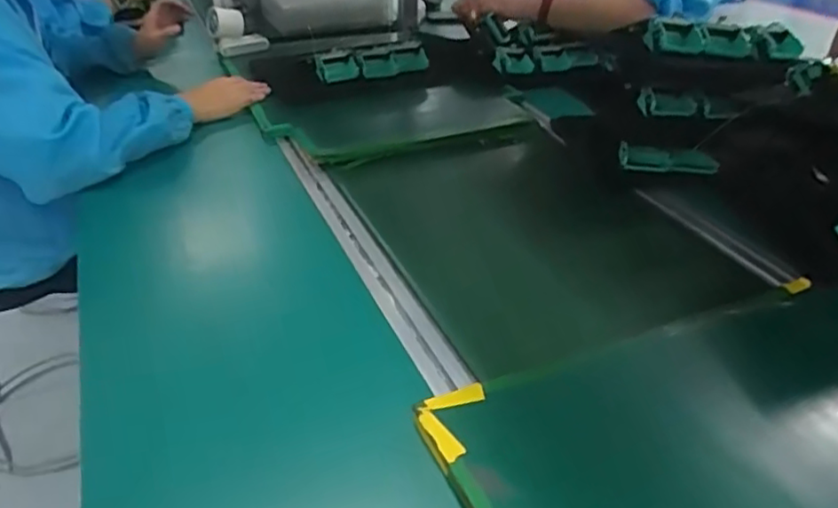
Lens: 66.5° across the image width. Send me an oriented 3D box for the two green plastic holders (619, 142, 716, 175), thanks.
[{"bbox_3d":[0.373,-0.139,0.962,0.138,0.040,0.024,12,27,21],"label":"two green plastic holders"}]

